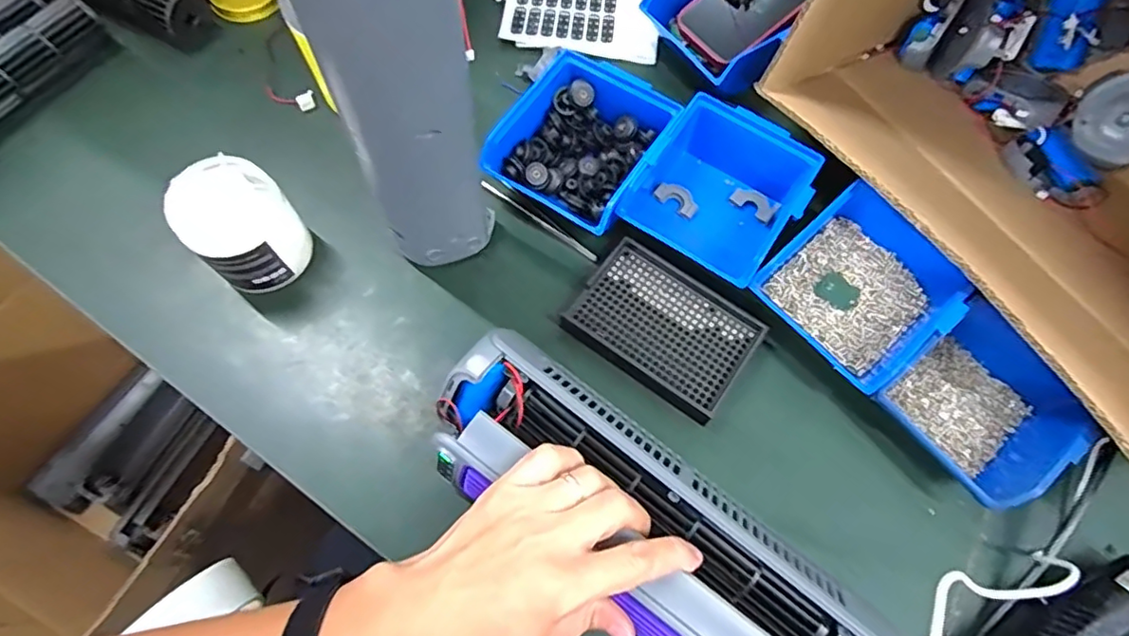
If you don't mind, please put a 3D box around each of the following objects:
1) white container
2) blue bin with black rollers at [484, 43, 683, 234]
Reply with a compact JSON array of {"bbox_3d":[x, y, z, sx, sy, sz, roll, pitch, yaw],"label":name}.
[{"bbox_3d":[-0.244,-0.067,0.443,0.071,0.091,0.071,1,68,-2],"label":"white container"},{"bbox_3d":[0.018,-0.144,0.487,0.116,0.061,0.141,30,70,9],"label":"blue bin with black rollers"}]

